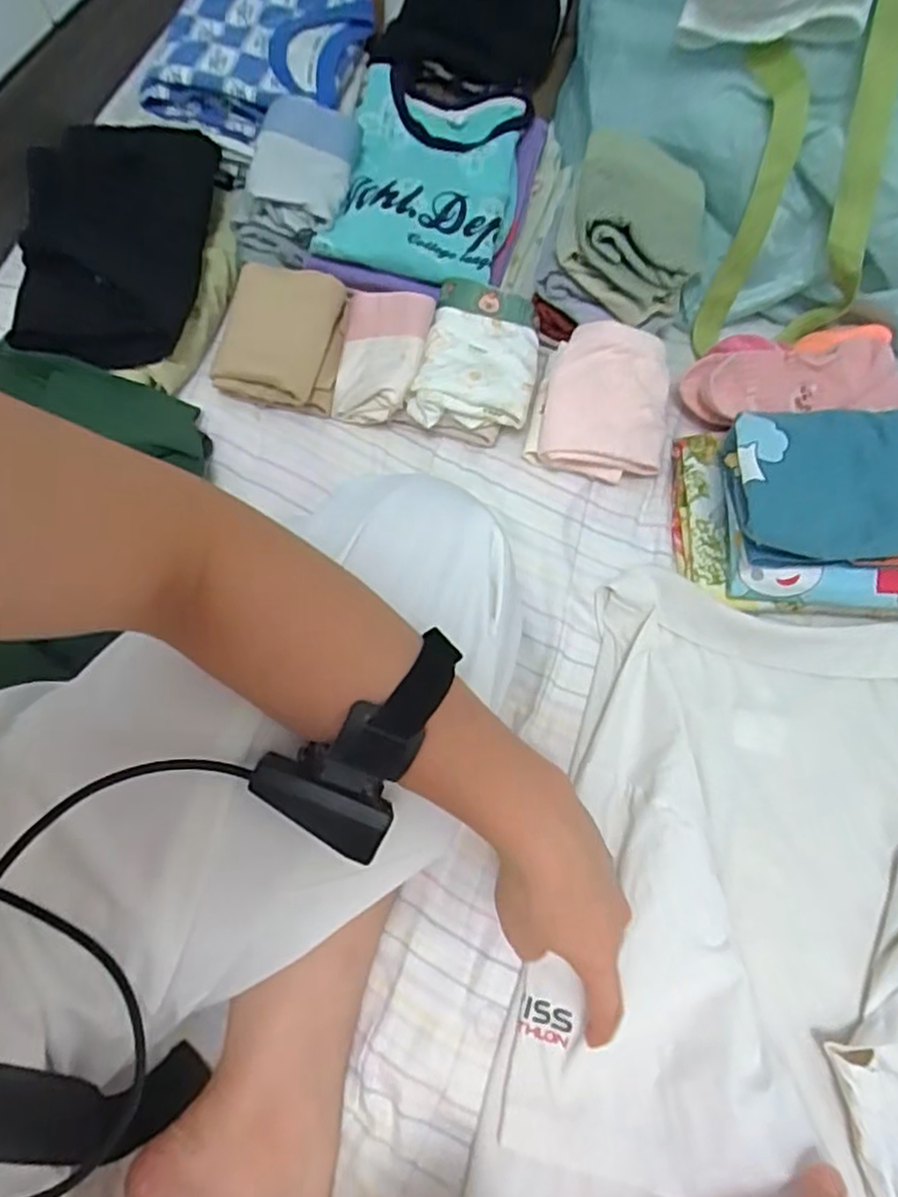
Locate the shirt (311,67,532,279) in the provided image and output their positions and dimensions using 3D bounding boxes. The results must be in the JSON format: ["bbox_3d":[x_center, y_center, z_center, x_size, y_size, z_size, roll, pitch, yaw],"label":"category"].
[{"bbox_3d":[-0.020,-0.356,0.581,0.153,0.032,0.213,11,68,6],"label":"shirt"}]

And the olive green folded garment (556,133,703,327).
[{"bbox_3d":[0.136,-0.274,0.510,0.104,0.071,0.109,19,69,9],"label":"olive green folded garment"}]

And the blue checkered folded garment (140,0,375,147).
[{"bbox_3d":[-0.165,-0.492,0.616,0.160,0.051,0.186,12,69,7],"label":"blue checkered folded garment"}]

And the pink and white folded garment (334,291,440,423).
[{"bbox_3d":[-0.053,-0.195,0.543,0.073,0.050,0.107,15,69,8],"label":"pink and white folded garment"}]

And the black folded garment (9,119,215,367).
[{"bbox_3d":[-0.271,-0.299,0.571,0.135,0.043,0.244,0,68,2],"label":"black folded garment"}]

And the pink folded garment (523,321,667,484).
[{"bbox_3d":[0.113,-0.145,0.522,0.096,0.065,0.099,7,68,5],"label":"pink folded garment"}]

